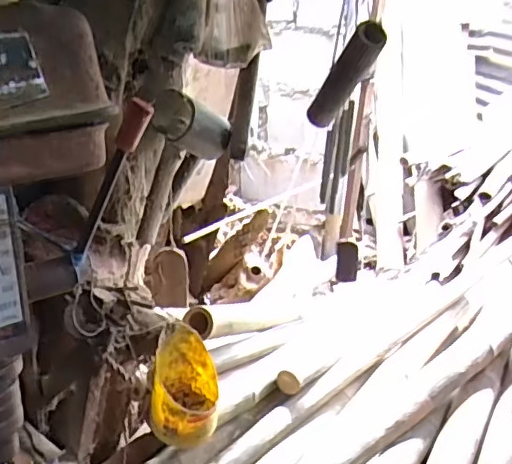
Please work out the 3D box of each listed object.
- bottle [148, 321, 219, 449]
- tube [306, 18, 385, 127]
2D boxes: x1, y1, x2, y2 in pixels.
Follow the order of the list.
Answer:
[{"bbox_3d":[-0.096,0.207,0.773,0.081,0.138,0.096,3,18,-1],"label":"bottle"},{"bbox_3d":[0.108,-0.190,0.712,0.033,0.172,0.042,-6,65,-25],"label":"tube"}]

